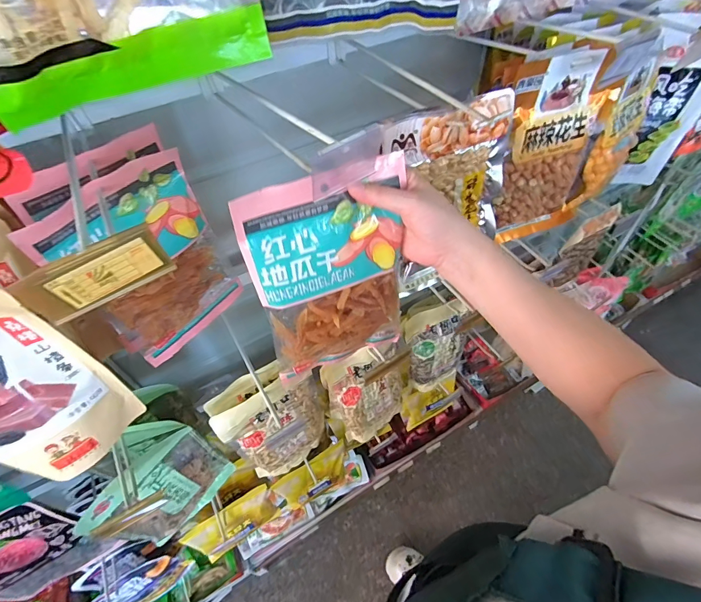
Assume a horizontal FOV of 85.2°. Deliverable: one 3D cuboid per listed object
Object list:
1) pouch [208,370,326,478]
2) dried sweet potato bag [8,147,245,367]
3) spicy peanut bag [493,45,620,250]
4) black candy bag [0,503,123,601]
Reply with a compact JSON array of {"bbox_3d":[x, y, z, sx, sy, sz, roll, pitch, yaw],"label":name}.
[{"bbox_3d":[-0.124,0.227,0.679,0.170,0.230,0.058,-27,54,-18],"label":"pouch"},{"bbox_3d":[-0.207,-0.029,0.425,0.023,0.234,0.149,32,61,26],"label":"dried sweet potato bag"},{"bbox_3d":[0.263,-0.191,0.501,0.162,0.231,0.034,-22,53,-14],"label":"spicy peanut bag"},{"bbox_3d":[-0.442,0.344,0.510,0.150,0.247,0.031,-26,54,-16],"label":"black candy bag"}]

